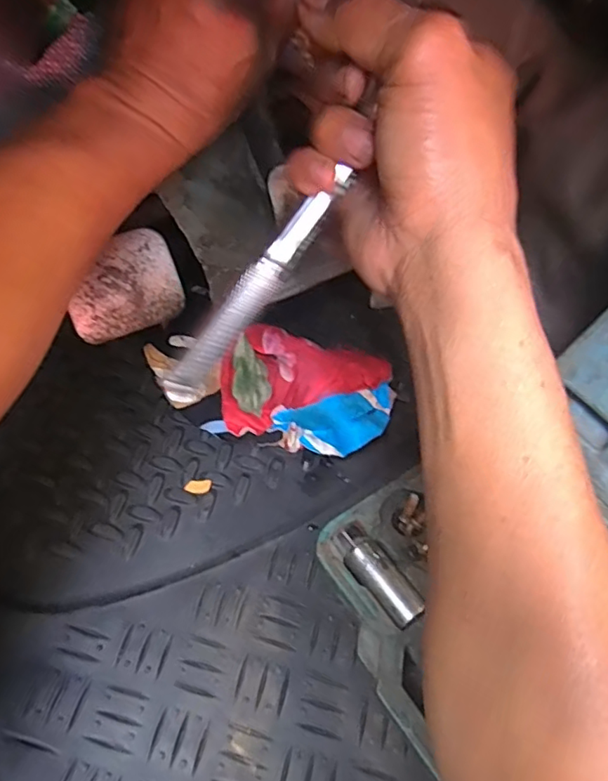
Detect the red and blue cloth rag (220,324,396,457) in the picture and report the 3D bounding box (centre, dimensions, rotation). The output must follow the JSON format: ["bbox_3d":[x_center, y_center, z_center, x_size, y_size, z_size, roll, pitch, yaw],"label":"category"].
[{"bbox_3d":[0.002,0.001,0.394,0.113,0.046,0.068,11,54,5],"label":"red and blue cloth rag"}]

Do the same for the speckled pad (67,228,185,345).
[{"bbox_3d":[-0.093,-0.054,0.291,0.057,0.048,0.004,-23,17,-24],"label":"speckled pad"}]

